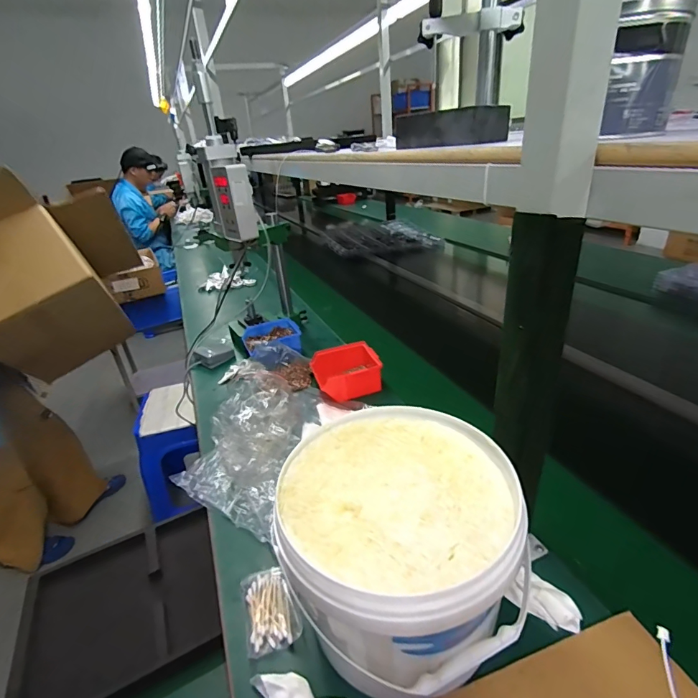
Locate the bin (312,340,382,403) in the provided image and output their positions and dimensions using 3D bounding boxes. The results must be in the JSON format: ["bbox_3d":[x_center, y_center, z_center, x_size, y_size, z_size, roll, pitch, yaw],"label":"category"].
[{"bbox_3d":[-0.007,0.048,0.866,0.135,0.057,0.134,-11,28,-8],"label":"bin"}]

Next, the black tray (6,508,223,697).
[{"bbox_3d":[-0.409,0.453,0.721,0.325,0.028,0.301,-17,30,-20],"label":"black tray"}]

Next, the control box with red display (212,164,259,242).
[{"bbox_3d":[-0.252,-0.321,0.892,0.059,0.147,0.101,-23,32,-29],"label":"control box with red display"}]

